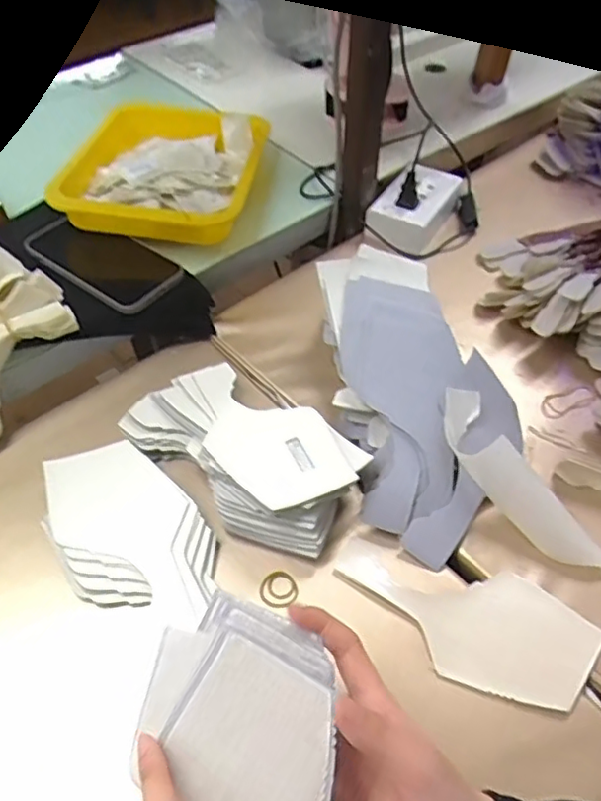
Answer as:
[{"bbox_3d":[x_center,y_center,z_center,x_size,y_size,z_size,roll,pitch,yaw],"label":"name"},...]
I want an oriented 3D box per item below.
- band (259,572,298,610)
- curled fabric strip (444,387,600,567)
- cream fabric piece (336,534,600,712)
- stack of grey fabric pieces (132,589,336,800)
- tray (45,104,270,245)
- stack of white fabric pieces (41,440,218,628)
[{"bbox_3d":[-0.016,0.141,0.462,0.028,0.005,0.029,0,50,0],"label":"band"},{"bbox_3d":[0.166,0.061,0.477,0.046,0.031,0.165,-33,78,-25],"label":"curled fabric strip"},{"bbox_3d":[0.114,0.155,0.445,0.182,0.007,0.082,16,56,14],"label":"cream fabric piece"},{"bbox_3d":[-0.031,0.177,0.333,0.096,0.030,0.129,4,70,9],"label":"stack of grey fabric pieces"},{"bbox_3d":[-0.158,-0.263,0.716,0.219,0.062,0.259,4,50,3],"label":"tray"},{"bbox_3d":[-0.130,0.101,0.473,0.098,0.021,0.169,-36,59,-27],"label":"stack of white fabric pieces"}]

